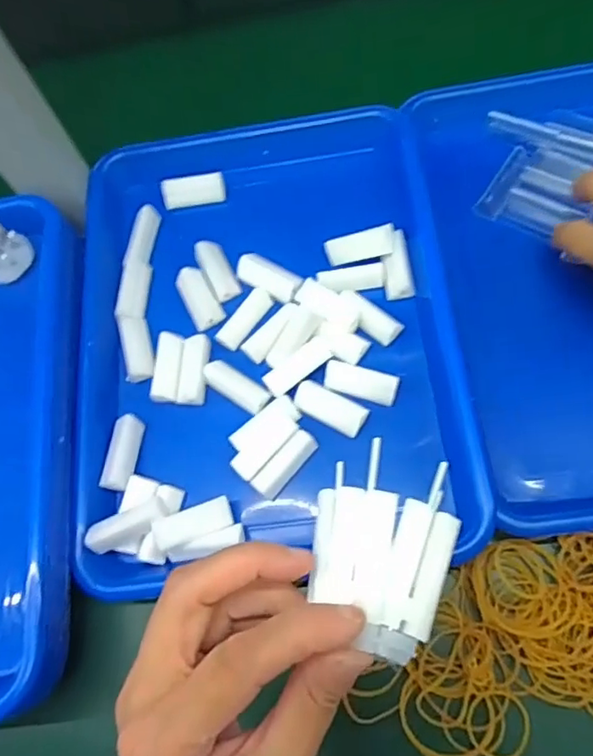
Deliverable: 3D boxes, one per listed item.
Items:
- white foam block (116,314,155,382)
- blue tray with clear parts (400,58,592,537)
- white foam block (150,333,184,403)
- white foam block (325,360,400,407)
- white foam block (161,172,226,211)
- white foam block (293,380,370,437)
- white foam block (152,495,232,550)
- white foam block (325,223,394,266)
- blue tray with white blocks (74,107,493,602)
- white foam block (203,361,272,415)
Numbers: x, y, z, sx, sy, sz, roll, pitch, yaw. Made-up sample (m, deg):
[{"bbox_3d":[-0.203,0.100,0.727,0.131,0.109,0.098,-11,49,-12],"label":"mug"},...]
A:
[{"bbox_3d":[-0.113,-0.020,0.401,0.021,0.013,0.047,-1,64,-31],"label":"white foam block"},{"bbox_3d":[0.213,-0.075,0.380,0.242,0.059,0.336,-9,67,4],"label":"blue tray with clear parts"},{"bbox_3d":[-0.087,-0.006,0.389,0.017,0.017,0.047,1,68,9],"label":"white foam block"},{"bbox_3d":[0.042,0.003,0.367,0.046,0.010,0.019,15,70,14],"label":"white foam block"},{"bbox_3d":[-0.080,-0.146,0.443,0.048,0.023,0.011,-14,28,-3],"label":"white foam block"},{"bbox_3d":[0.022,0.020,0.367,0.047,0.009,0.022,25,73,17],"label":"white foam block"},{"bbox_3d":[-0.062,0.086,0.339,0.046,0.009,0.018,-18,88,-17],"label":"white foam block"},{"bbox_3d":[0.045,-0.093,0.400,0.048,0.010,0.019,-11,68,17],"label":"white foam block"},{"bbox_3d":[-0.023,-0.036,0.395,0.244,0.040,0.330,-8,67,5],"label":"blue tray with white blocks"},{"bbox_3d":[-0.040,0.006,0.382,0.049,0.010,0.018,33,76,19],"label":"white foam block"}]

